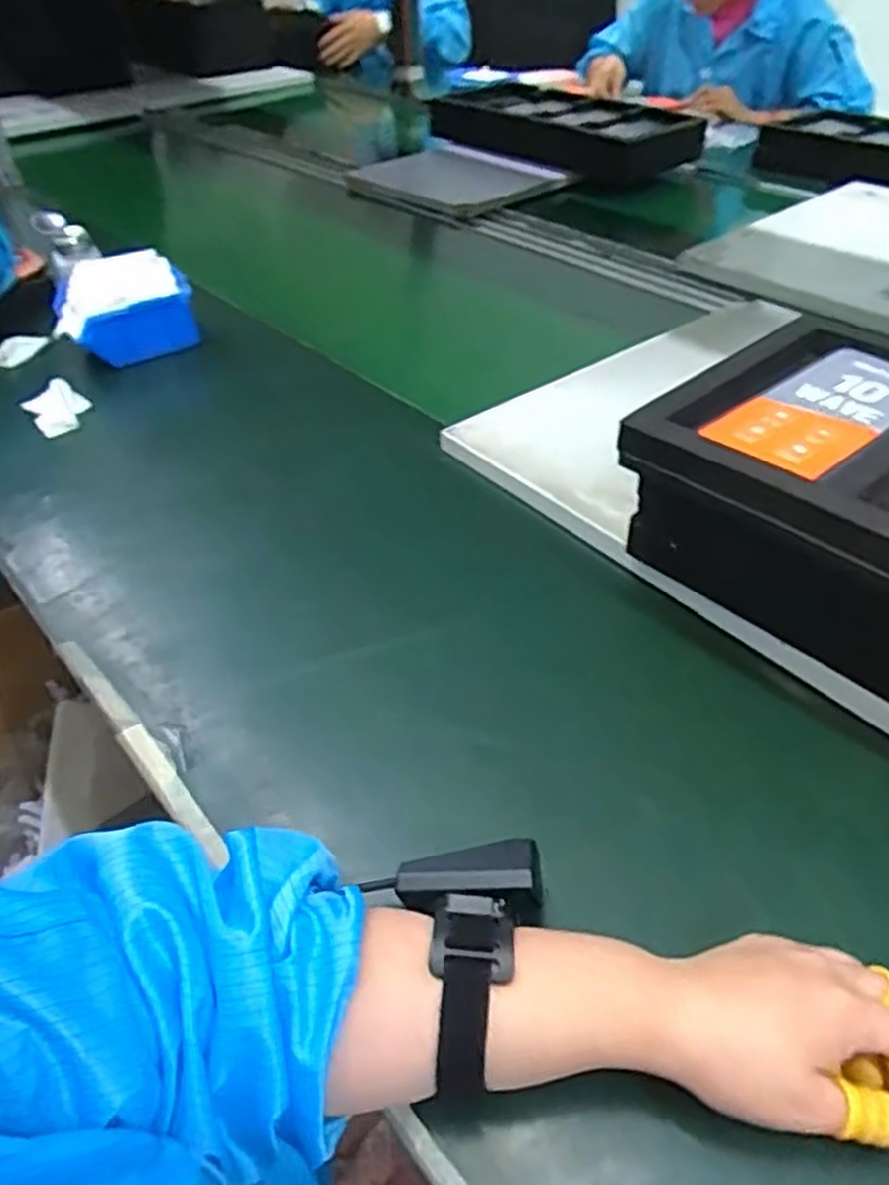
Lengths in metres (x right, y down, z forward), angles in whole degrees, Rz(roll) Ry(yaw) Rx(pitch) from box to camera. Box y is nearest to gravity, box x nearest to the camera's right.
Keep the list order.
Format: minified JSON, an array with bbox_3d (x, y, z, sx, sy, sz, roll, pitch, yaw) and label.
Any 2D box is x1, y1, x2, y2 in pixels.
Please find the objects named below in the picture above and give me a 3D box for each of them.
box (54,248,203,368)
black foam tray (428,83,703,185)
[{"bbox_3d":[-0.361,-0.315,0.885,0.139,0.082,0.116,-23,47,-22],"label":"box"},{"bbox_3d":[0.235,-0.867,1.464,0.485,0.072,0.283,28,50,28],"label":"black foam tray"}]

